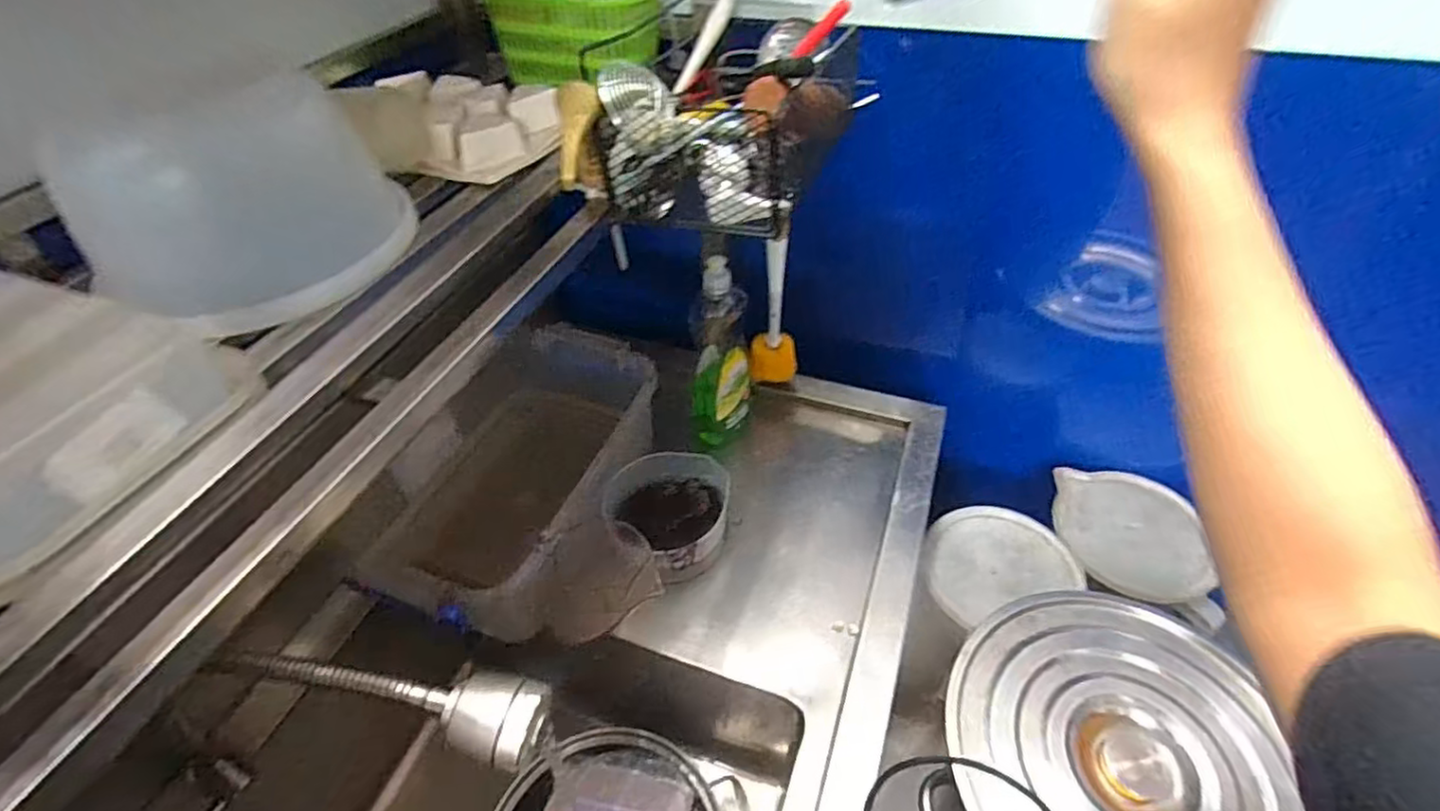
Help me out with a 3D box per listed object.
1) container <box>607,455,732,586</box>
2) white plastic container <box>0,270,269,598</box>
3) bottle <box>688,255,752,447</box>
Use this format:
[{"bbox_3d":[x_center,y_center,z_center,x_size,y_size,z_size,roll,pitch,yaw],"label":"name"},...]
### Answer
[{"bbox_3d":[-0.060,0.129,0.779,0.132,0.089,0.139,-1,44,1],"label":"container"},{"bbox_3d":[-0.389,-0.005,0.347,0.229,0.043,0.157,16,47,18],"label":"white plastic container"},{"bbox_3d":[0.001,-0.054,0.830,0.076,0.269,0.057,2,45,4],"label":"bottle"}]

